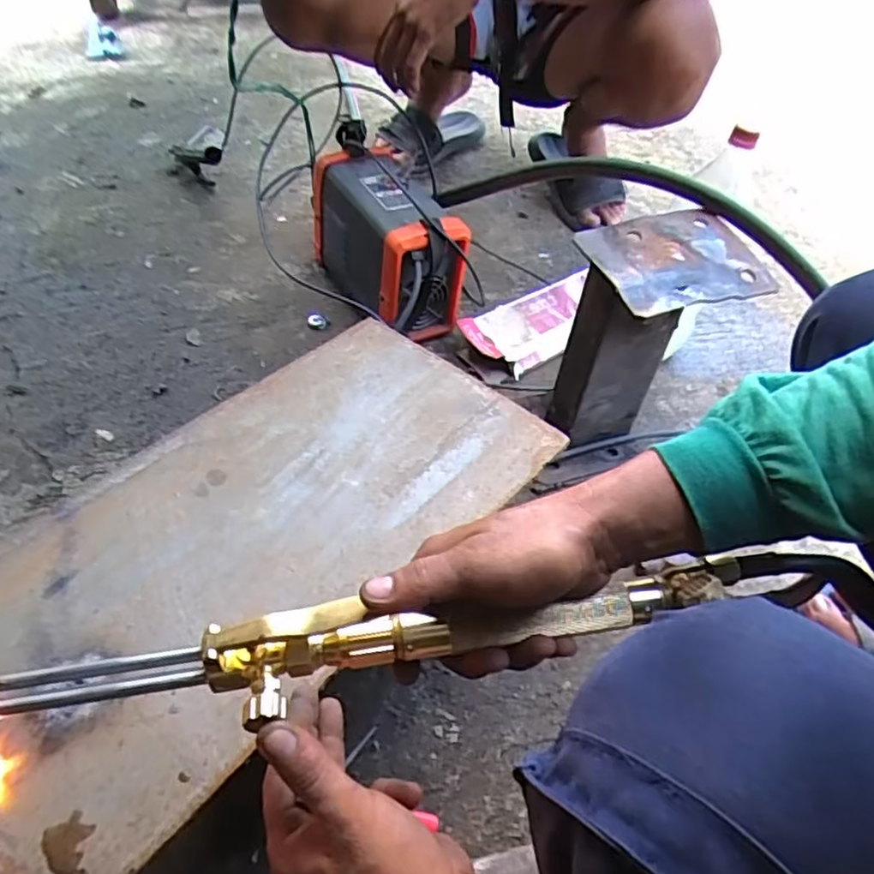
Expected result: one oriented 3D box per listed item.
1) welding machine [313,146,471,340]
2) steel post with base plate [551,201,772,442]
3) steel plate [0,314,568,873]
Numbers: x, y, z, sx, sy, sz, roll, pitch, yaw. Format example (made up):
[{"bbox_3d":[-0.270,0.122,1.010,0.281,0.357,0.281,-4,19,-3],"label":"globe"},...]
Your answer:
[{"bbox_3d":[-0.068,-0.265,0.872,0.127,0.169,0.268,-18,53,-19],"label":"welding machine"},{"bbox_3d":[0.225,-0.109,0.706,0.197,0.217,0.123,-18,54,-16],"label":"steel post with base plate"},{"bbox_3d":[-0.140,0.063,0.512,0.263,0.008,0.480,33,54,26],"label":"steel plate"}]

